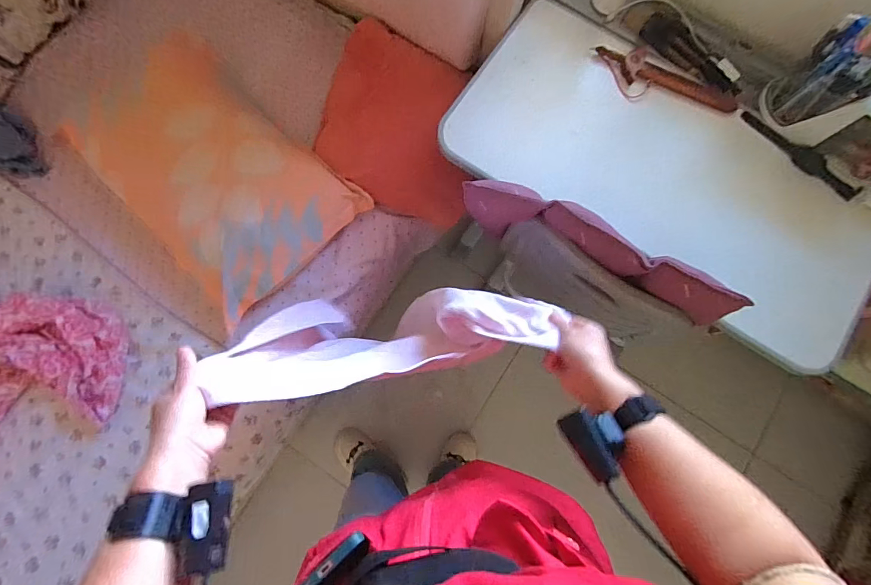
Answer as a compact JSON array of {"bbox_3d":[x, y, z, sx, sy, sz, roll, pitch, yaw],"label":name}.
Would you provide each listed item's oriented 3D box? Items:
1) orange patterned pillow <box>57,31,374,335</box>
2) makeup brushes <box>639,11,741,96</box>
[{"bbox_3d":[-0.496,-0.283,0.903,0.624,0.118,0.382,44,80,8],"label":"orange patterned pillow"},{"bbox_3d":[0.500,-0.464,0.802,0.220,0.036,0.067,37,79,7],"label":"makeup brushes"}]

